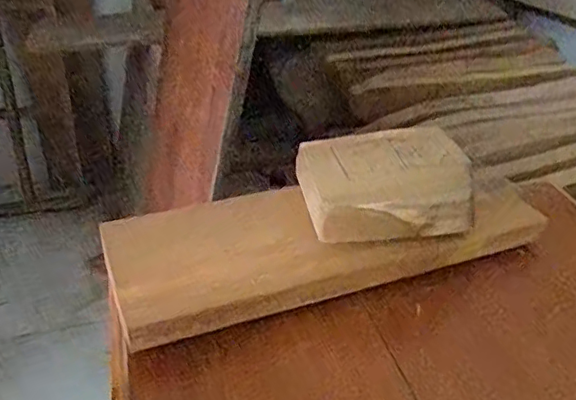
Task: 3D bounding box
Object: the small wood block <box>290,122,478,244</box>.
[{"bbox_3d":[0.088,-0.018,0.532,0.151,0.047,0.117,-7,33,-14],"label":"small wood block"}]

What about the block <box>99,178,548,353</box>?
[{"bbox_3d":[0.036,0.029,0.524,0.379,0.050,0.114,-11,34,-19],"label":"block"}]

